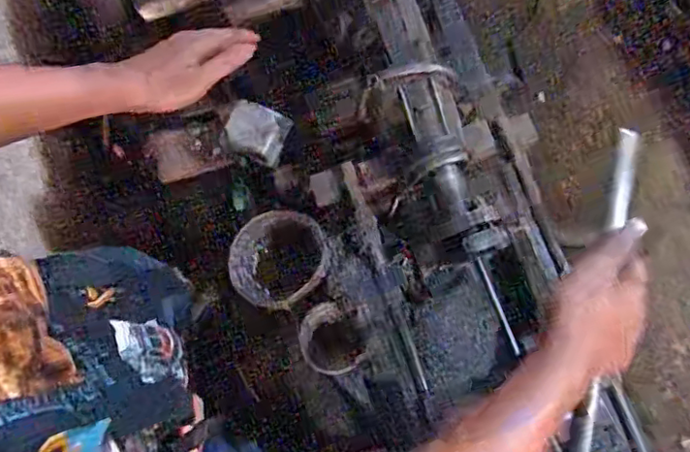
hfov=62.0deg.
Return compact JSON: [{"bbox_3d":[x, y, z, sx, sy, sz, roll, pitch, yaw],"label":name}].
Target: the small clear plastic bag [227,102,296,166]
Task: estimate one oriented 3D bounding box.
[{"bbox_3d":[-0.121,-0.128,0.788,0.078,0.011,0.070,19,92,-9],"label":"small clear plastic bag"}]

